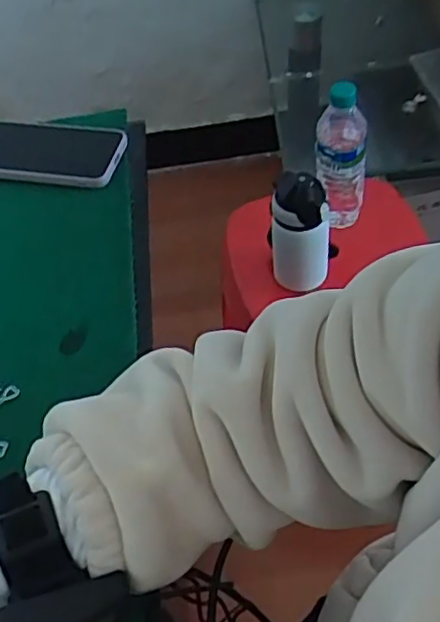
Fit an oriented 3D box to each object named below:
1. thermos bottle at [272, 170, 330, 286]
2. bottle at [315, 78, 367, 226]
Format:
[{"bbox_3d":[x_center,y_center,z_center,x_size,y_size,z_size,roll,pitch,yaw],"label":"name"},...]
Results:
[{"bbox_3d":[0.106,-0.099,0.873,0.073,0.186,0.064,1,52,9],"label":"thermos bottle"},{"bbox_3d":[0.164,-0.207,0.902,0.065,0.220,0.061,1,52,9],"label":"bottle"}]

